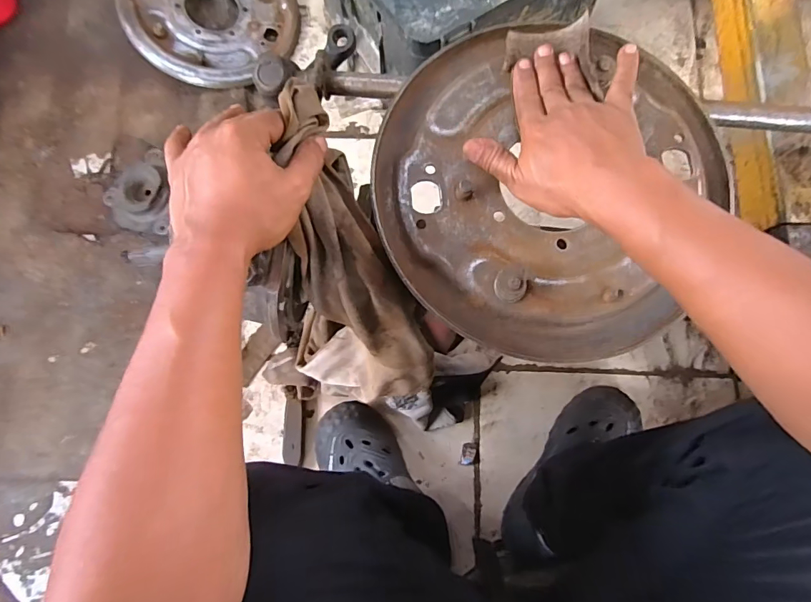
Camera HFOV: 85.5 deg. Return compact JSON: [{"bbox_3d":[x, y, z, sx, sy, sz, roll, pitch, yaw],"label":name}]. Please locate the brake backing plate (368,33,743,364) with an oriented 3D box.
[{"bbox_3d":[0.121,-0.105,0.380,0.282,0.037,0.299,0,78,1],"label":"brake backing plate"}]

